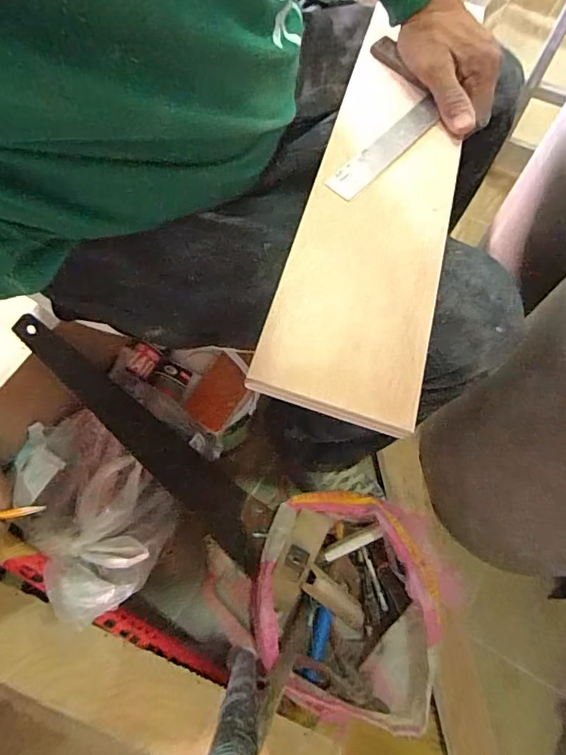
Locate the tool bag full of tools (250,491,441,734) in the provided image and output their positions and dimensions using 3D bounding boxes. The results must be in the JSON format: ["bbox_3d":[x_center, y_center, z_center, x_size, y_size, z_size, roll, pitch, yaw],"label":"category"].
[{"bbox_3d":[0.077,0.313,0.684,0.221,0.208,0.260,9,67,1],"label":"tool bag full of tools"}]

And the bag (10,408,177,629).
[{"bbox_3d":[-0.225,0.154,0.561,0.145,0.076,0.212,-35,73,-16],"label":"bag"}]

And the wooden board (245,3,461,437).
[{"bbox_3d":[0.081,-0.154,0.407,0.123,0.017,0.403,13,64,2],"label":"wooden board"}]

